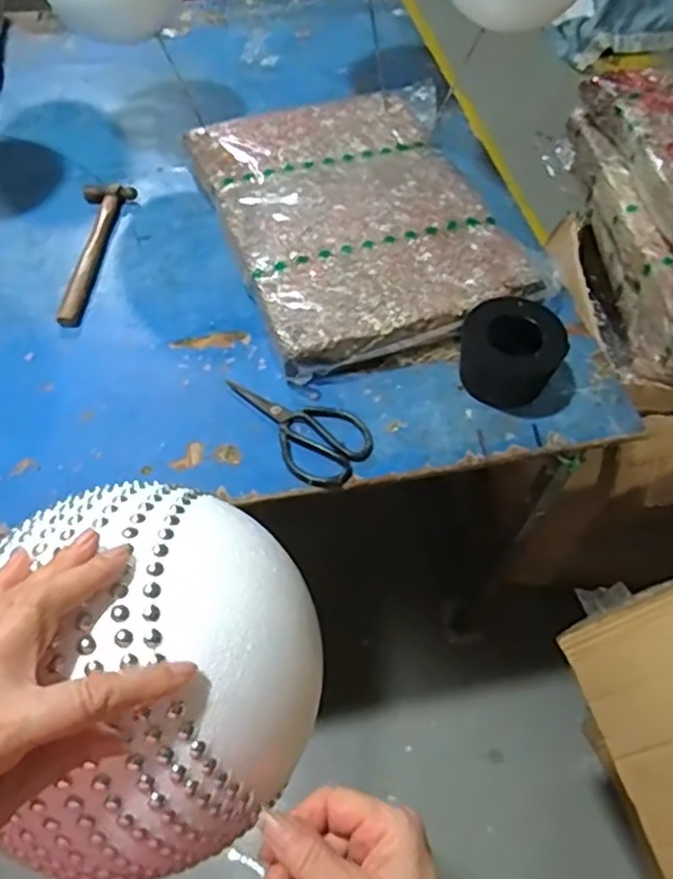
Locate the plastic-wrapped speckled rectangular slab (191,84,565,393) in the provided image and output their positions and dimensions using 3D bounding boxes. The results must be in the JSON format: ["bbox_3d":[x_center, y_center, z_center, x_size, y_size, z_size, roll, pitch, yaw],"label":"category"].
[{"bbox_3d":[0.039,-0.323,0.967,0.385,0.059,0.520,-15,56,-13],"label":"plastic-wrapped speckled rectangular slab"}]

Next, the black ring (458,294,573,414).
[{"bbox_3d":[0.203,-0.103,0.795,0.115,0.083,0.097,25,57,15],"label":"black ring"}]

